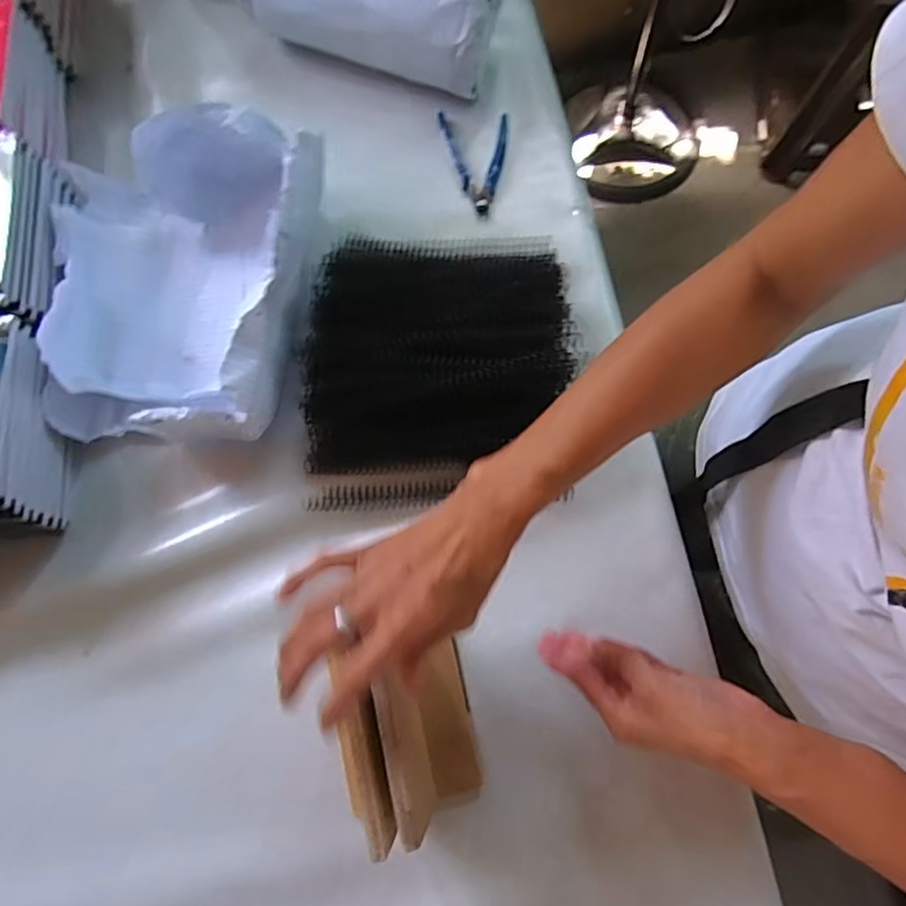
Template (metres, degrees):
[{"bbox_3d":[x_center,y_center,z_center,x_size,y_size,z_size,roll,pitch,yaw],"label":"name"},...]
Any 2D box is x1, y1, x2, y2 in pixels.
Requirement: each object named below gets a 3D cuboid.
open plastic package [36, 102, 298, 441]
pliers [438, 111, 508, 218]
[{"bbox_3d":[-0.237,-0.163,0.513,0.218,0.109,0.293,-1,75,0],"label":"open plastic package"},{"bbox_3d":[0.022,-0.289,0.591,0.067,0.010,0.113,-1,75,1],"label":"pliers"}]

